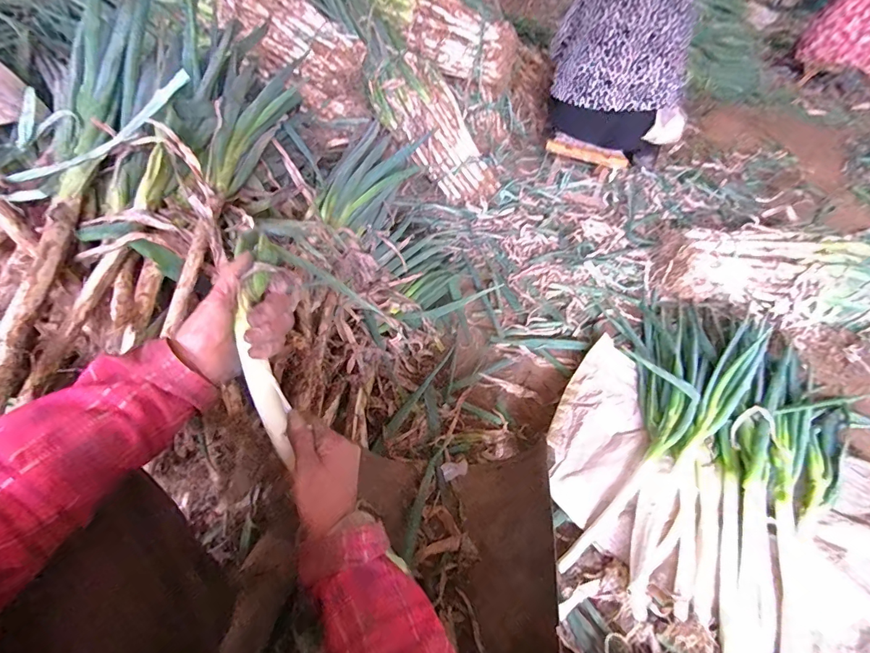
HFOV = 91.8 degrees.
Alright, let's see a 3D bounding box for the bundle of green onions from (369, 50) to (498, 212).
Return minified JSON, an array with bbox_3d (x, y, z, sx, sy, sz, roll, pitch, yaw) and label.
[{"bbox_3d":[0.009,-0.654,1.463,0.229,0.121,0.556,-42,100,-33],"label":"bundle of green onions"}]

